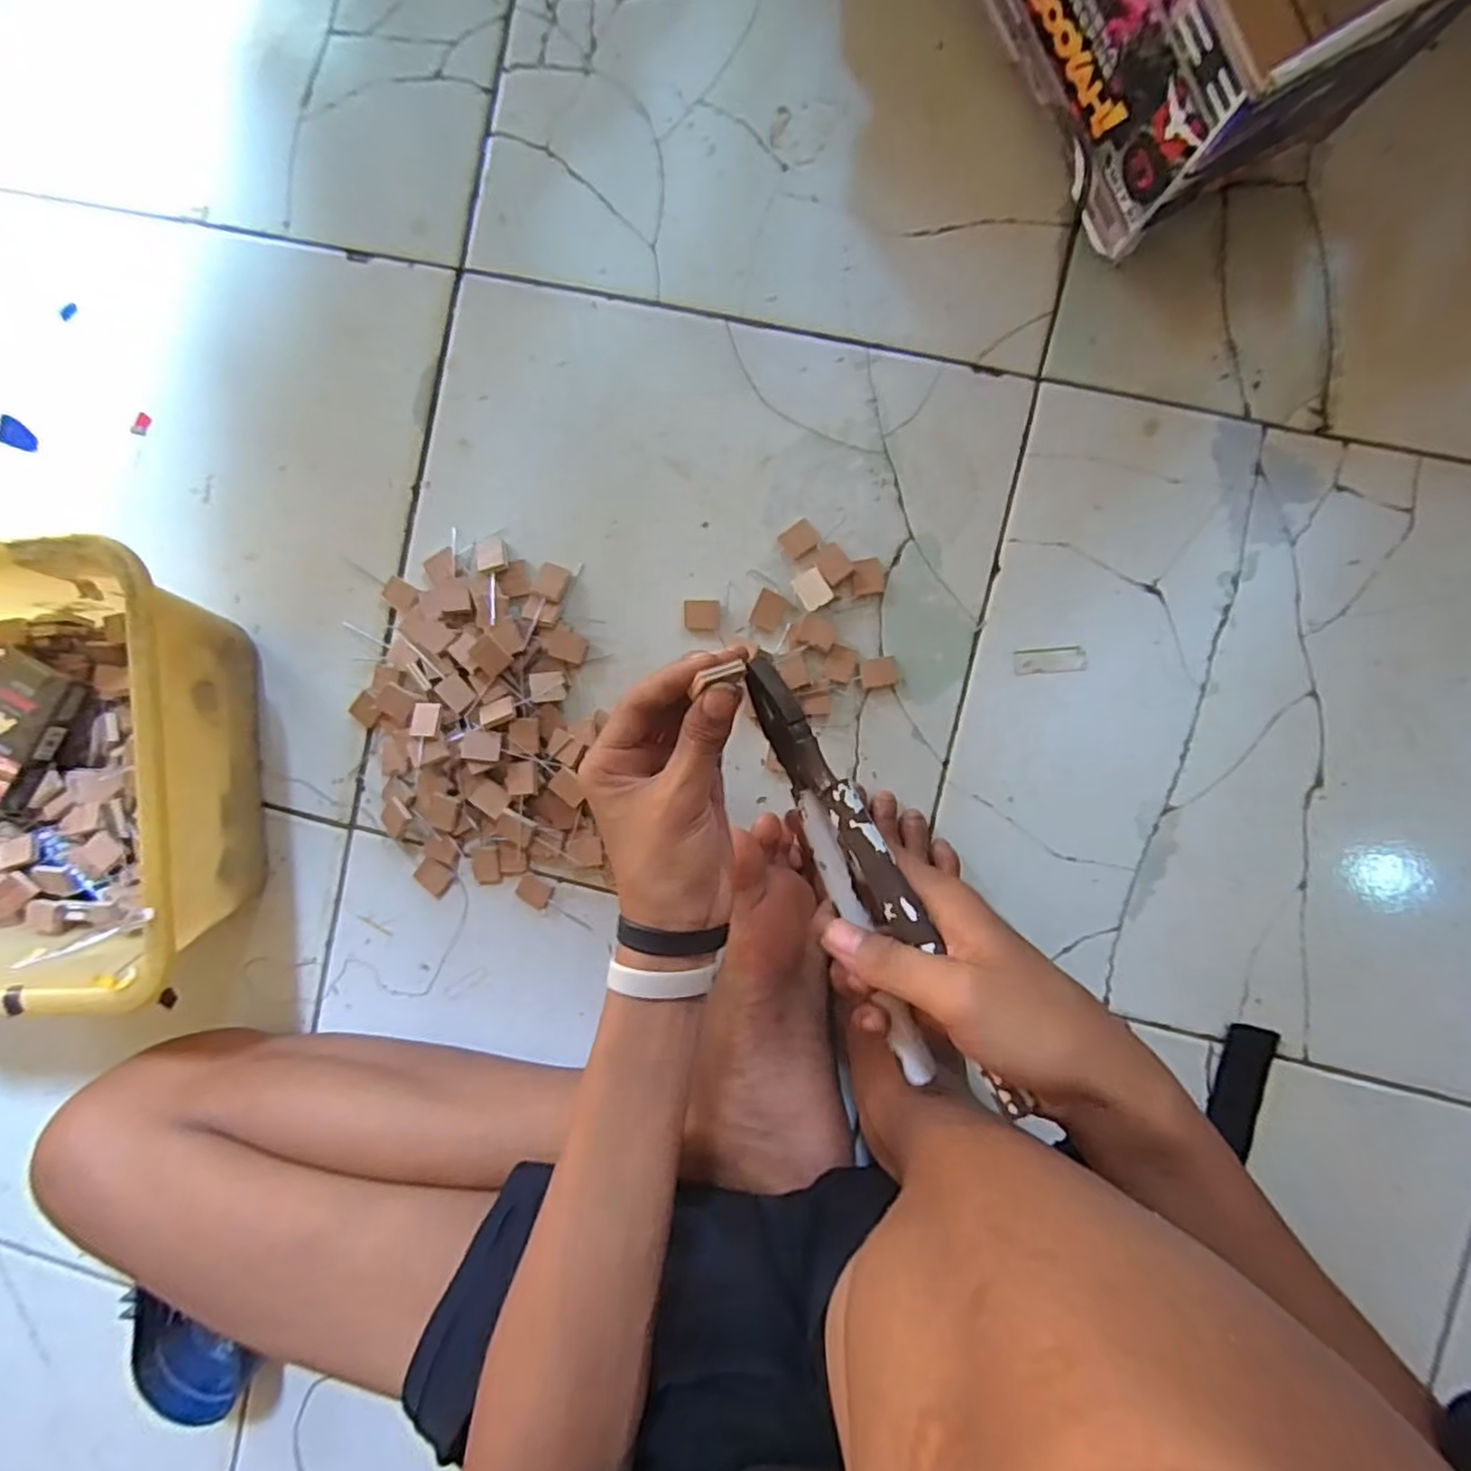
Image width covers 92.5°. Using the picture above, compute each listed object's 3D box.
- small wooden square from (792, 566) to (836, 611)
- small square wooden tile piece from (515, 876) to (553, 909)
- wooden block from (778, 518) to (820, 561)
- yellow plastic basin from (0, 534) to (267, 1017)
[{"bbox_3d":[0.052,-0.097,0.471,0.021,0.008,0.024,-33,89,5],"label":"small wooden square"},{"bbox_3d":[-0.143,0.112,0.502,0.024,0.004,0.018,29,94,3],"label":"small square wooden tile piece"},{"bbox_3d":[0.044,-0.131,0.474,0.023,0.007,0.021,-38,89,5],"label":"wooden block"},{"bbox_3d":[-0.456,0.027,0.469,0.274,0.130,0.272,-2,92,5],"label":"yellow plastic basin"}]

